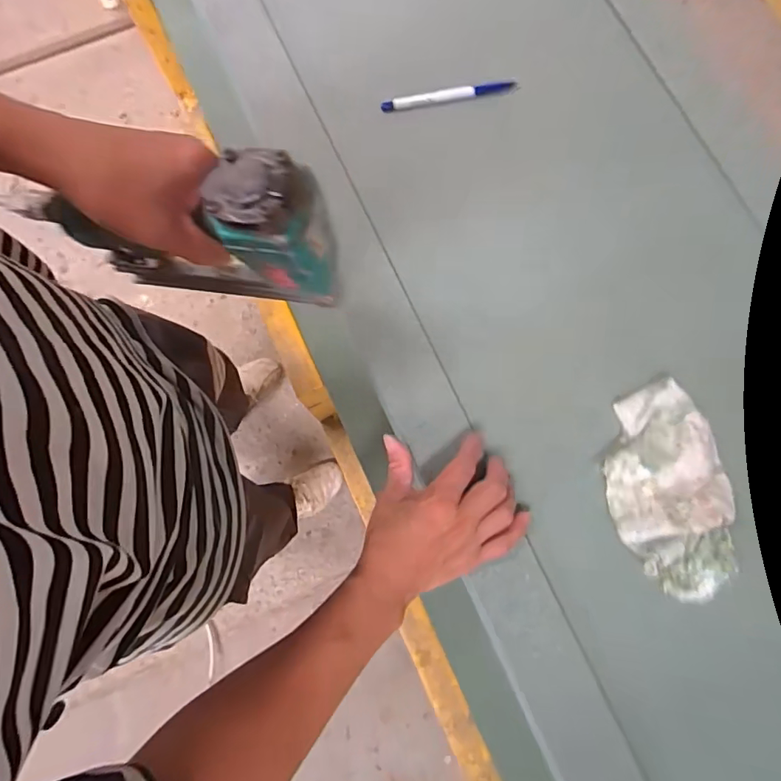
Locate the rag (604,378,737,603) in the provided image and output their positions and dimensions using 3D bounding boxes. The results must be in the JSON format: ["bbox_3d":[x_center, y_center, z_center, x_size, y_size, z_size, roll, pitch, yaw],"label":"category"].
[{"bbox_3d":[0.241,0.086,0.430,0.099,0.040,0.188,-5,78,-2],"label":"rag"}]

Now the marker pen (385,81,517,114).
[{"bbox_3d":[0.064,-0.316,0.536,0.146,0.013,0.010,-10,78,-3],"label":"marker pen"}]

